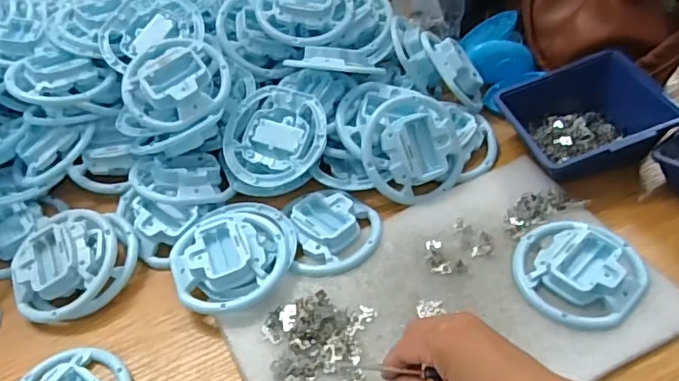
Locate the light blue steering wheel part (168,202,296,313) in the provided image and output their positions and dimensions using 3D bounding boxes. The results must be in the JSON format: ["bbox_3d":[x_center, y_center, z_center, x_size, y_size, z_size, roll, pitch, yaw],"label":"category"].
[{"bbox_3d":[-0.093,0.049,0.495,0.103,0.022,0.111,-12,48,-5],"label":"light blue steering wheel part"}]

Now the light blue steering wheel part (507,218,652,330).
[{"bbox_3d":[0.194,0.064,0.467,0.092,0.022,0.098,-3,47,3],"label":"light blue steering wheel part"}]

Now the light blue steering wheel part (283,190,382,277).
[{"bbox_3d":[-0.004,0.032,0.516,0.082,0.015,0.088,-9,47,-3],"label":"light blue steering wheel part"}]

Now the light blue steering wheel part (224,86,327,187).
[{"bbox_3d":[-0.061,-0.052,0.559,0.102,0.024,0.102,-26,66,10],"label":"light blue steering wheel part"}]

